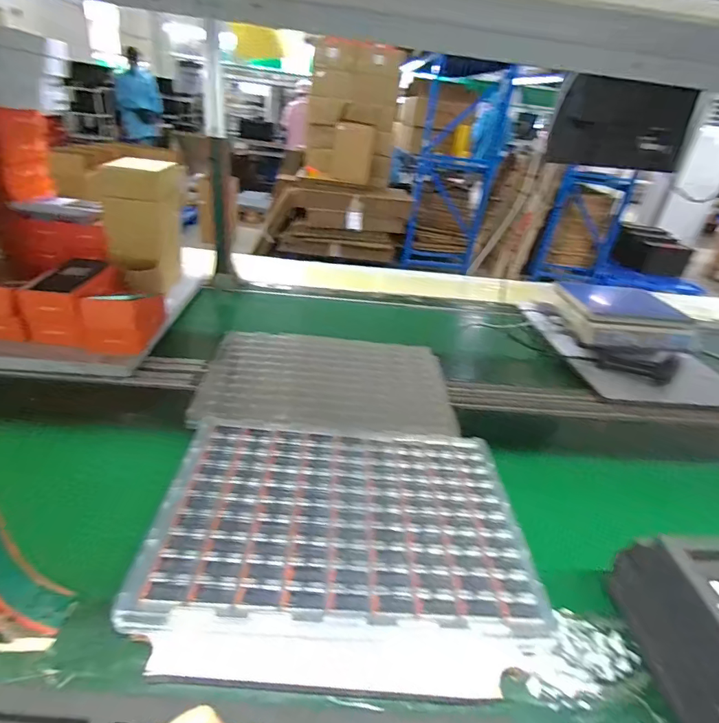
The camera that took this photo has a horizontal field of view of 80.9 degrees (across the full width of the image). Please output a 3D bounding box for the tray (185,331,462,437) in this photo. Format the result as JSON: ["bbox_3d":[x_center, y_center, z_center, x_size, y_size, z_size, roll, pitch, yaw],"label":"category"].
[{"bbox_3d":[-0.055,0.041,0.795,0.439,0.040,0.288,5,37,-5],"label":"tray"}]

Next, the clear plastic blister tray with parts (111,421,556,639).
[{"bbox_3d":[-0.017,0.190,0.545,0.447,0.013,0.289,5,31,-5],"label":"clear plastic blister tray with parts"}]

